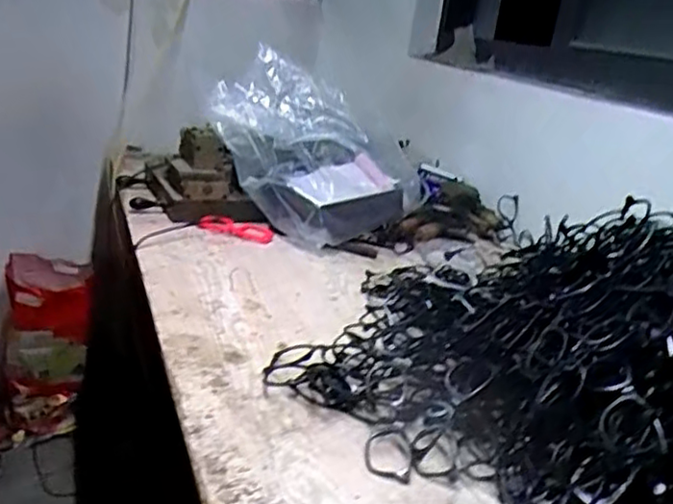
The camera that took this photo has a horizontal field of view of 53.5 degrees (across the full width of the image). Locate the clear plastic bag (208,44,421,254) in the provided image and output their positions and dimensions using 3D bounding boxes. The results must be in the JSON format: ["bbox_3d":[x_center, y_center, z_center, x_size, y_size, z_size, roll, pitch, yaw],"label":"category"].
[{"bbox_3d":[-0.032,-0.196,1.484,0.494,0.373,0.206,1,21,-18],"label":"clear plastic bag"}]

